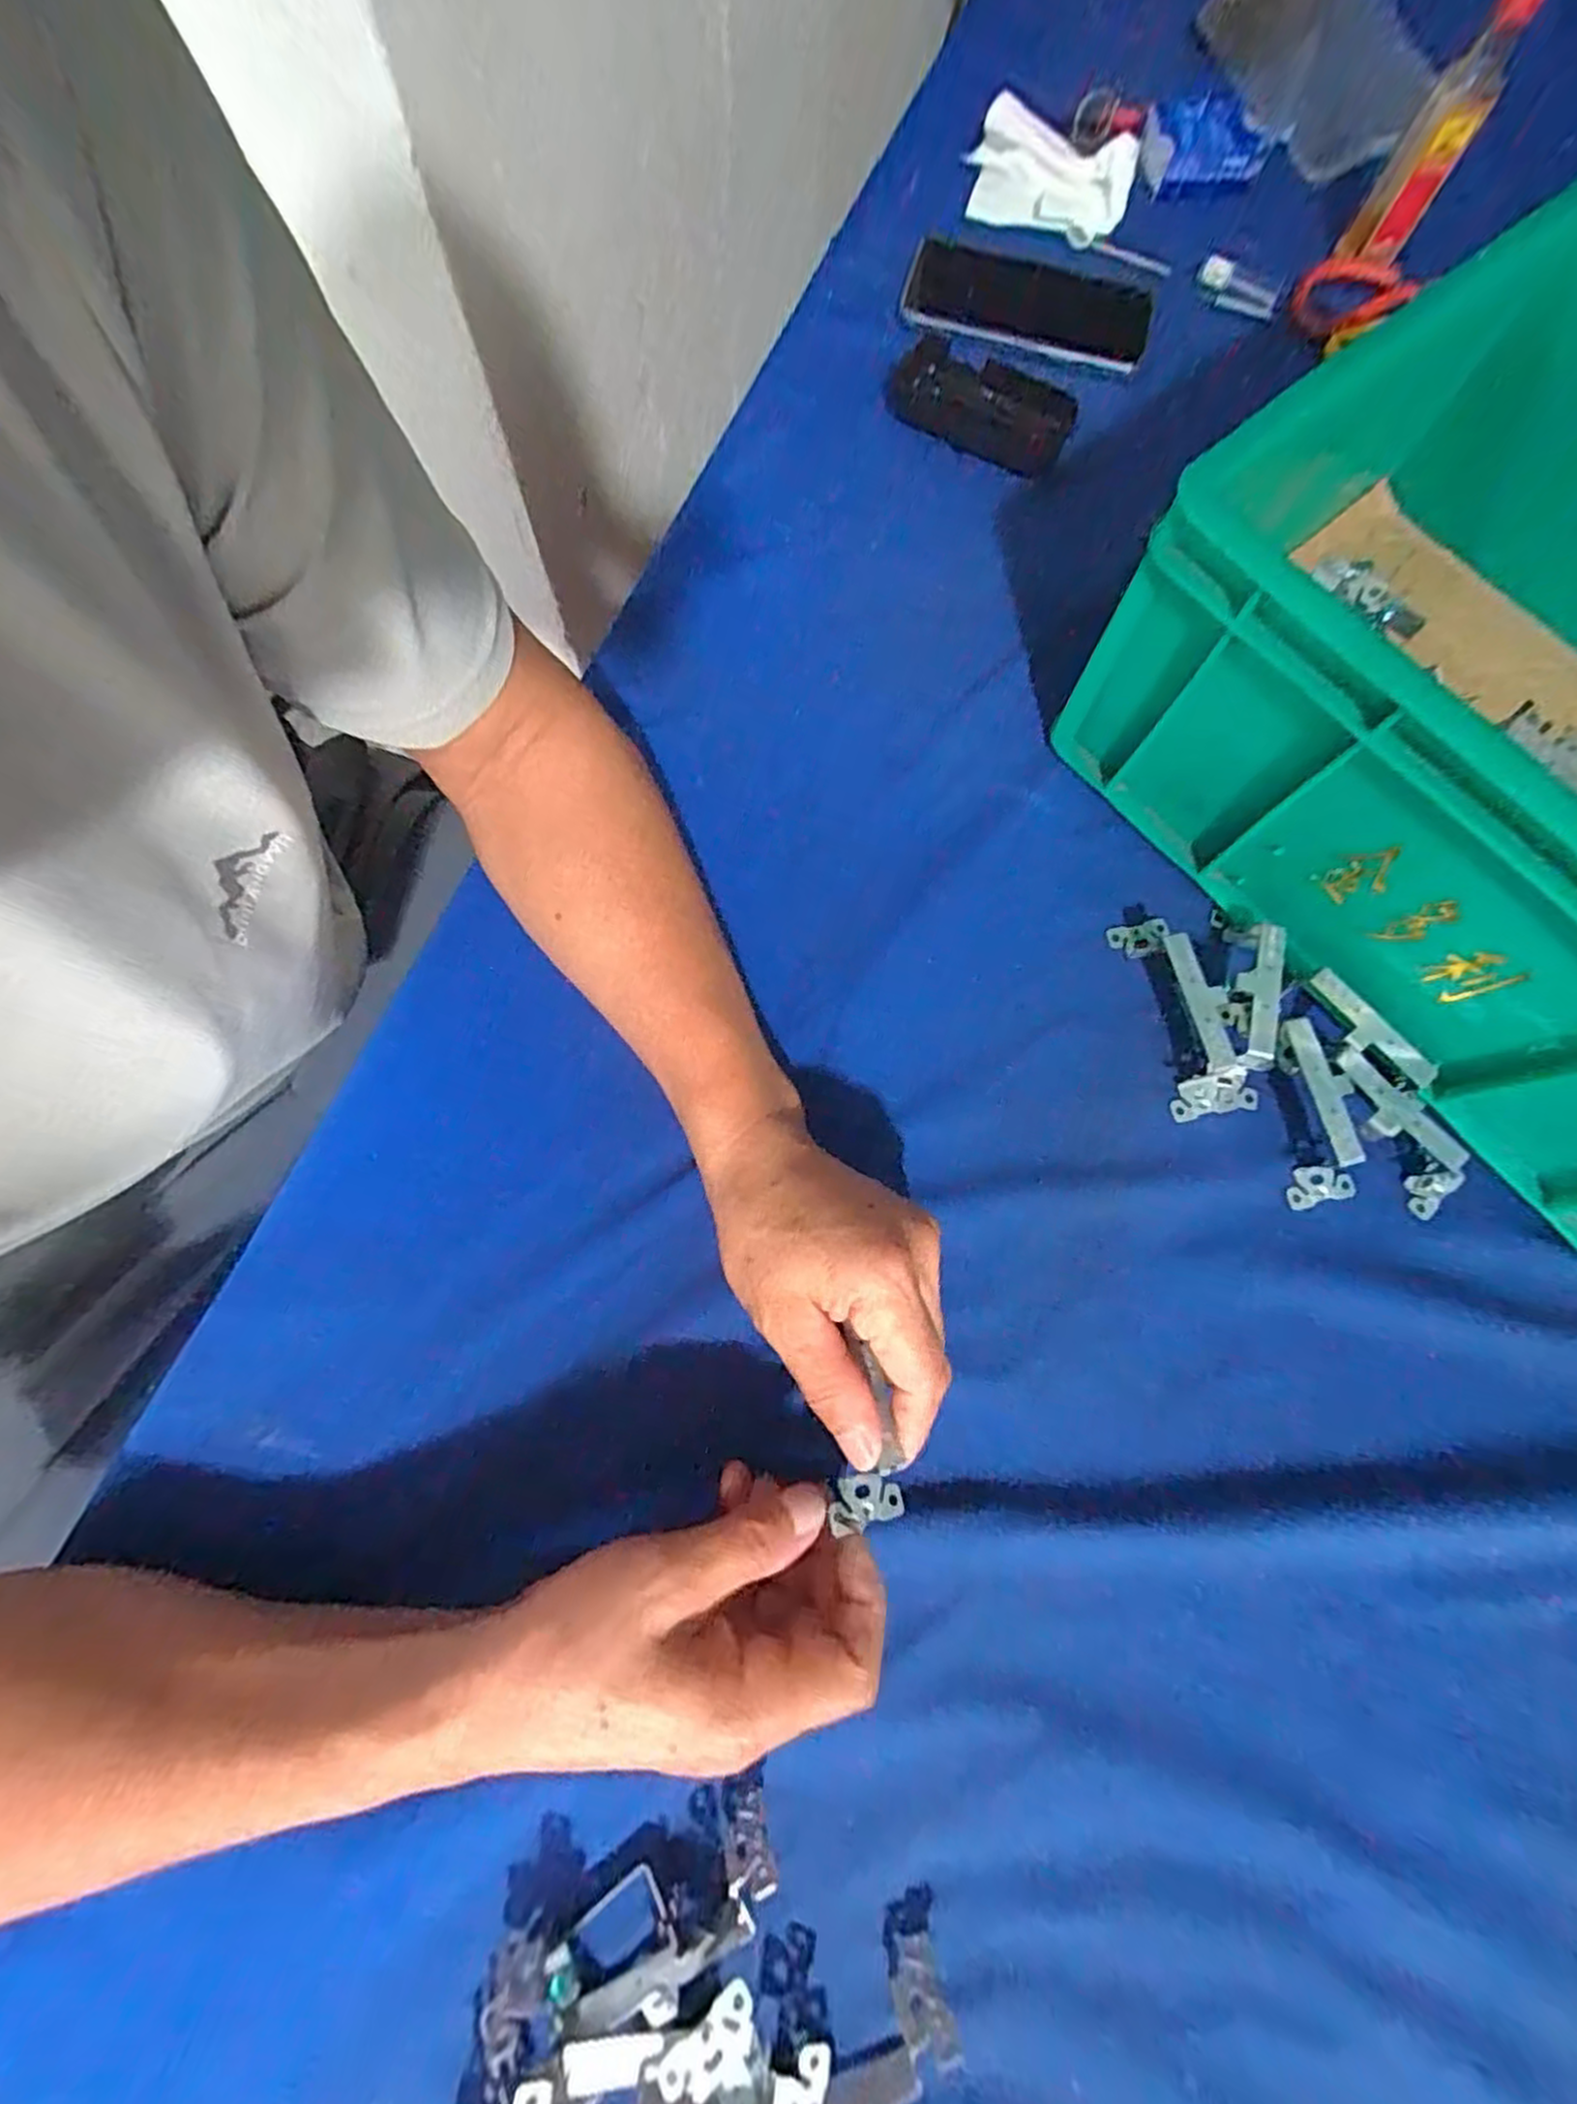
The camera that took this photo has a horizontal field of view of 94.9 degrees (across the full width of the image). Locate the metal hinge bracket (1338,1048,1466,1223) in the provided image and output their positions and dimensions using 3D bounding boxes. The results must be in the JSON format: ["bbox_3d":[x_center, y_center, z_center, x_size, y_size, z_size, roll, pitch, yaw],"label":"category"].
[{"bbox_3d":[0.298,0.037,0.347,0.026,0.022,0.092,-36,95,-11],"label":"metal hinge bracket"}]

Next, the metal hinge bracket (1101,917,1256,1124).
[{"bbox_3d":[0.203,-0.022,0.366,0.041,0.033,0.107,-15,75,-5],"label":"metal hinge bracket"}]

